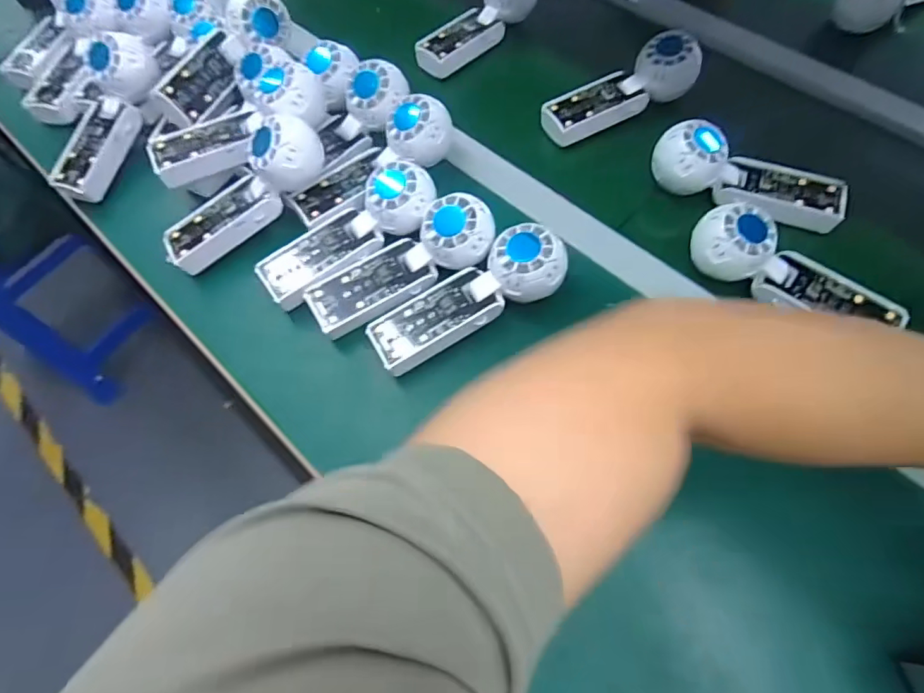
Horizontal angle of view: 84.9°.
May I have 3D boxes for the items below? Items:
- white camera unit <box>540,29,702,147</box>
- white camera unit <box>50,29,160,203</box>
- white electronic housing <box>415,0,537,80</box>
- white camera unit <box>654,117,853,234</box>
[{"bbox_3d":[0.162,-0.267,0.521,0.166,0.050,0.053,-25,67,-9],"label":"white camera unit"},{"bbox_3d":[-0.366,-0.235,0.517,0.053,0.050,0.170,21,92,12],"label":"white camera unit"},{"bbox_3d":[0.015,-0.381,0.581,0.169,0.055,0.057,-42,70,-15],"label":"white electronic housing"},{"bbox_3d":[0.265,-0.159,0.464,0.172,0.047,0.059,16,67,10],"label":"white camera unit"}]

